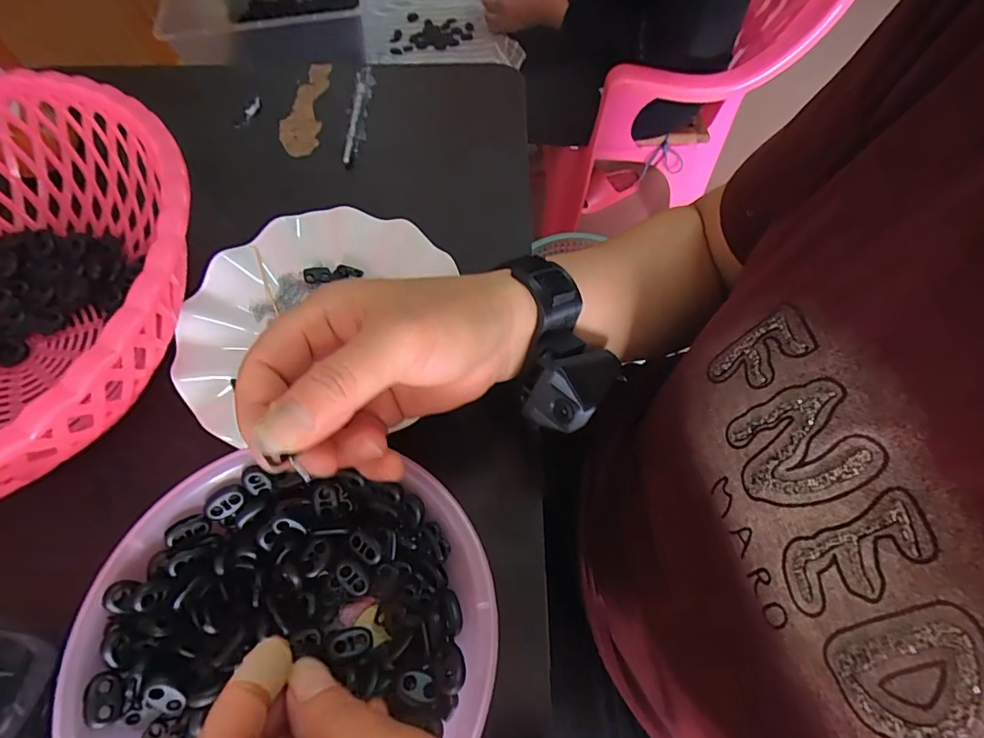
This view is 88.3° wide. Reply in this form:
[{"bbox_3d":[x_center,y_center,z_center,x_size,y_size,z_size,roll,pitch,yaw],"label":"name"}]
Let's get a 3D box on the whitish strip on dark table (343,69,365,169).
[{"bbox_3d":[-0.125,-0.231,0.464,0.010,0.011,0.121,0,61,0],"label":"whitish strip on dark table"}]

